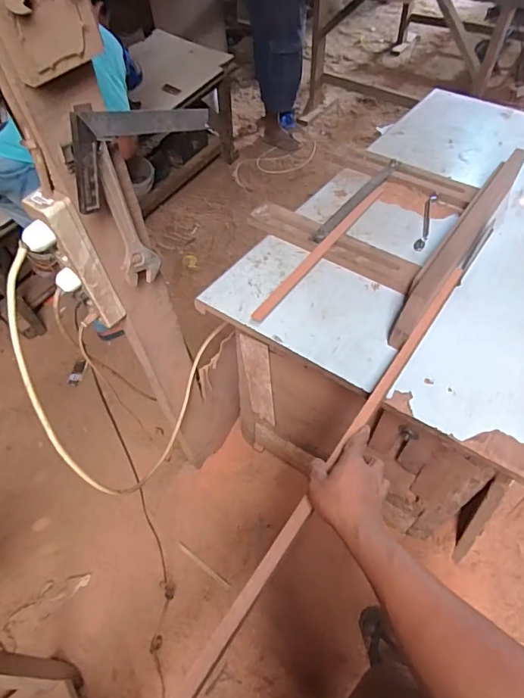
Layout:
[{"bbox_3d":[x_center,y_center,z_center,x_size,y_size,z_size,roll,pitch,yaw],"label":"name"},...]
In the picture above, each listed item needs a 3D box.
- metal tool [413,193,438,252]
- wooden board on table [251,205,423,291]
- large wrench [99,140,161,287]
[{"bbox_3d":[0.372,-0.292,0.984,0.024,0.008,0.208,17,57,13],"label":"metal tool"},{"bbox_3d":[0.145,-0.227,0.933,0.383,0.025,0.087,30,61,21],"label":"wooden board on table"},{"bbox_3d":[-0.194,-0.181,0.626,0.023,0.226,0.062,12,56,10],"label":"large wrench"}]

